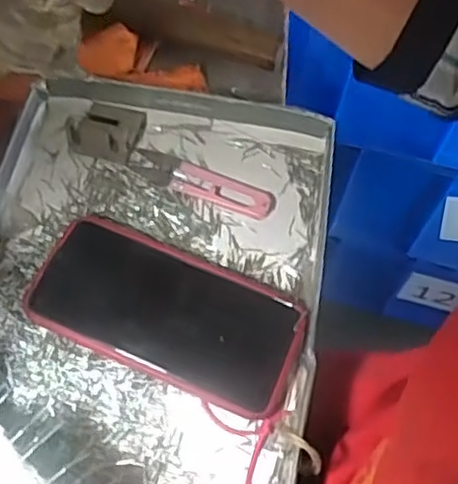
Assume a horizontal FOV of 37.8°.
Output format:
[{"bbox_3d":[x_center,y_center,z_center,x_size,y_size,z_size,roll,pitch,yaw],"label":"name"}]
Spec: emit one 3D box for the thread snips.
[{"bbox_3d":[-0.018,-0.040,0.458,0.099,0.006,0.026,19,64,7],"label":"thread snips"}]

